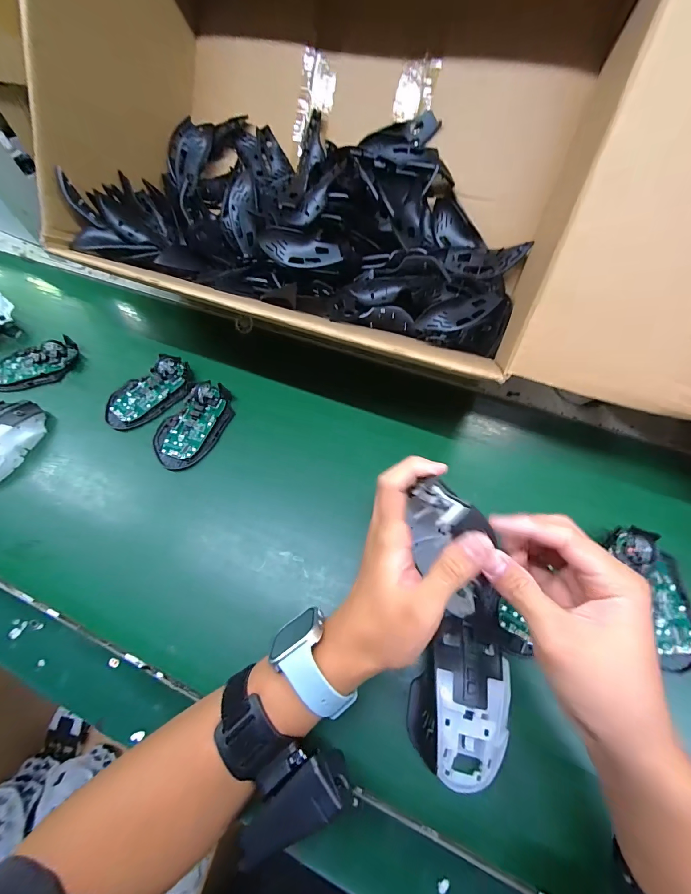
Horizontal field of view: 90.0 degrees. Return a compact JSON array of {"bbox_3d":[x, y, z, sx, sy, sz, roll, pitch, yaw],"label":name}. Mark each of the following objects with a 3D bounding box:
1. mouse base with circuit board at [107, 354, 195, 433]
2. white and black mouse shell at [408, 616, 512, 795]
[{"bbox_3d":[-0.248,-0.071,0.433,0.113,0.024,0.057,-38,67,-16],"label":"mouse base with circuit board"},{"bbox_3d":[0.090,0.200,0.272,0.069,0.035,0.108,11,64,9],"label":"white and black mouse shell"}]

